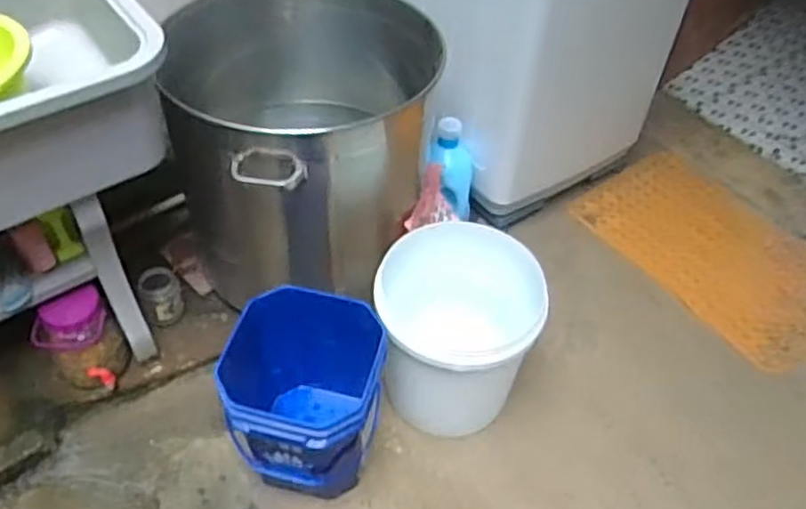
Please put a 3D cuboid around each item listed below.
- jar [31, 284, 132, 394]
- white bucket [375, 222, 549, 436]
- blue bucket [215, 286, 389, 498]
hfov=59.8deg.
[{"bbox_3d":[-0.665,0.195,1.467,0.149,0.264,0.117,-29,54,-27],"label":"jar"},{"bbox_3d":[0.103,0.165,1.468,0.305,0.358,0.295,2,50,-3],"label":"white bucket"},{"bbox_3d":[-0.184,0.284,1.368,0.272,0.344,0.269,8,50,2],"label":"blue bucket"}]

